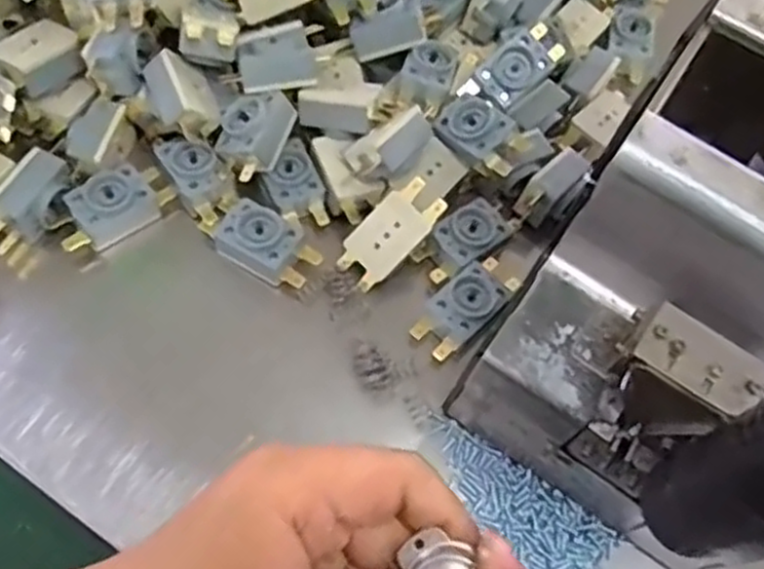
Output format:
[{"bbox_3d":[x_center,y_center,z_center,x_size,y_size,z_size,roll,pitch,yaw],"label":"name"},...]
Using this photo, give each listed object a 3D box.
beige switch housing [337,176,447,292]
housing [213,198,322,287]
[{"bbox_3d":[0.004,-0.024,0.364,0.028,0.012,0.057,43,103,0],"label":"beige switch housing"},{"bbox_3d":[-0.056,-0.019,0.362,0.049,0.014,0.029,30,66,8],"label":"housing"}]

